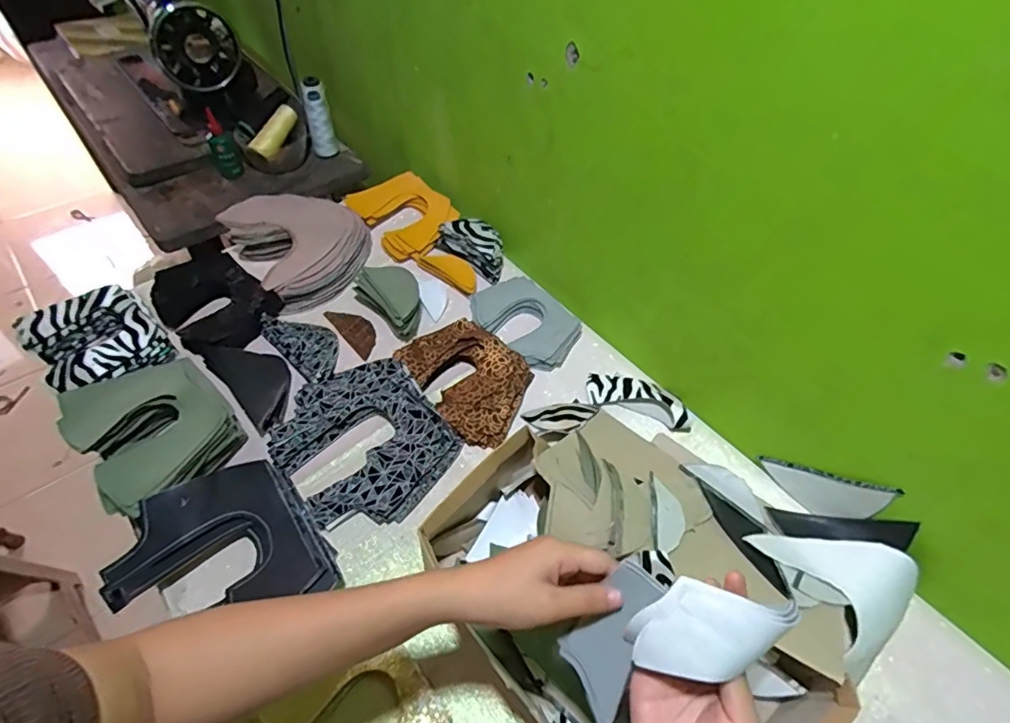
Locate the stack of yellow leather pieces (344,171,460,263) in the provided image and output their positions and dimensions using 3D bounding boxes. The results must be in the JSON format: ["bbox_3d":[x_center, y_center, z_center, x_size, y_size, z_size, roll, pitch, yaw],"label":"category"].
[{"bbox_3d":[-0.172,-0.250,0.878,0.134,0.040,0.171,-37,63,-28],"label":"stack of yellow leather pieces"}]

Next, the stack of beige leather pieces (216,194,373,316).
[{"bbox_3d":[-0.304,-0.188,0.800,0.180,0.059,0.182,-30,60,-24],"label":"stack of beige leather pieces"}]

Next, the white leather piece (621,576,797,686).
[{"bbox_3d":[0.126,0.169,0.324,0.092,0.018,0.056,7,74,23],"label":"white leather piece"}]

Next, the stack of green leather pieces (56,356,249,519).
[{"bbox_3d":[-0.404,0.075,0.600,0.146,0.039,0.176,-36,63,-27],"label":"stack of green leather pieces"}]

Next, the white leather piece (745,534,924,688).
[{"bbox_3d":[0.339,0.222,0.531,0.128,0.048,0.143,-19,56,-18],"label":"white leather piece"}]

